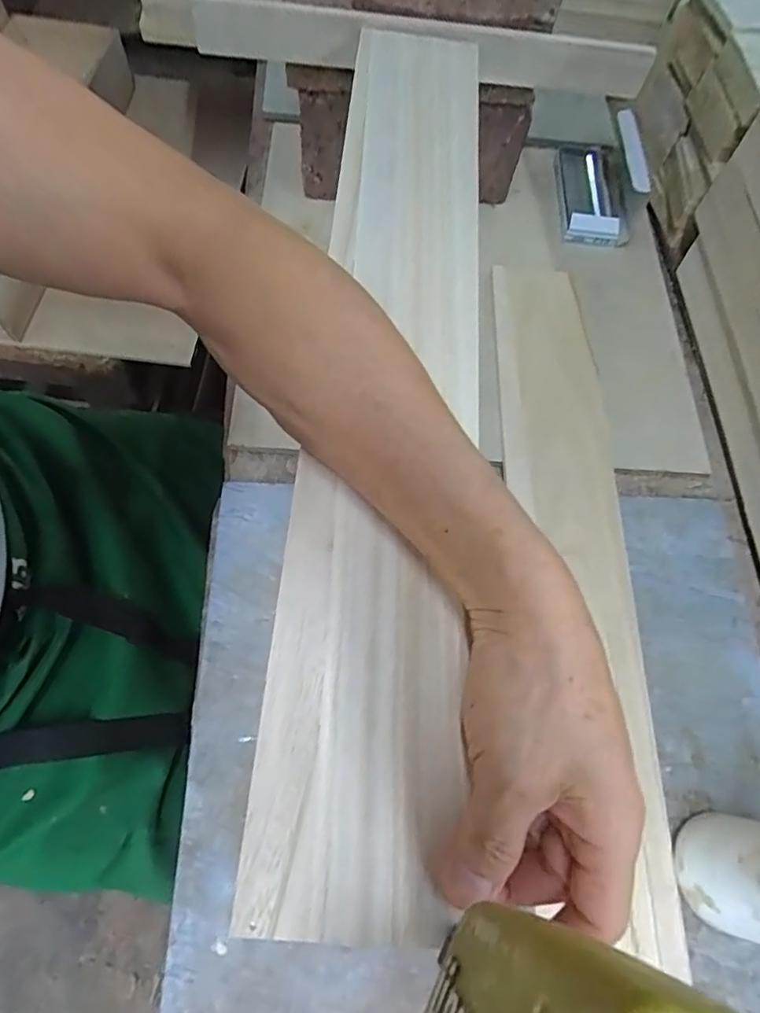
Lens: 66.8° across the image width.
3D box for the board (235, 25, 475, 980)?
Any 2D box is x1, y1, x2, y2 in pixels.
[{"bbox_3d":[0.008,-0.093,0.316,0.087,0.018,0.544,5,65,4],"label":"board"}]

